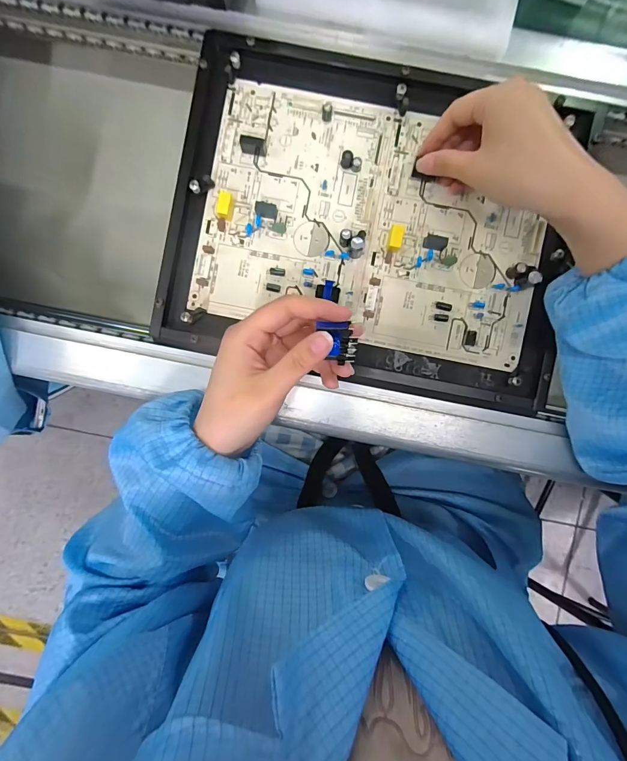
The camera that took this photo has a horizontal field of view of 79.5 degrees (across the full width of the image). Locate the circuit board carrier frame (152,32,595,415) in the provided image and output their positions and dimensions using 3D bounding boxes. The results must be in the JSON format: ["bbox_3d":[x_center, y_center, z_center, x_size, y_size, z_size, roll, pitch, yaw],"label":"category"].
[{"bbox_3d":[0.049,-0.134,0.319,0.320,0.021,0.259,11,93,0],"label":"circuit board carrier frame"}]

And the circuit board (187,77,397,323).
[{"bbox_3d":[-0.018,-0.148,0.317,0.144,0.022,0.194,10,93,0],"label":"circuit board"}]

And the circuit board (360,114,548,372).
[{"bbox_3d":[0.121,-0.117,0.319,0.138,0.017,0.195,7,93,0],"label":"circuit board"}]

